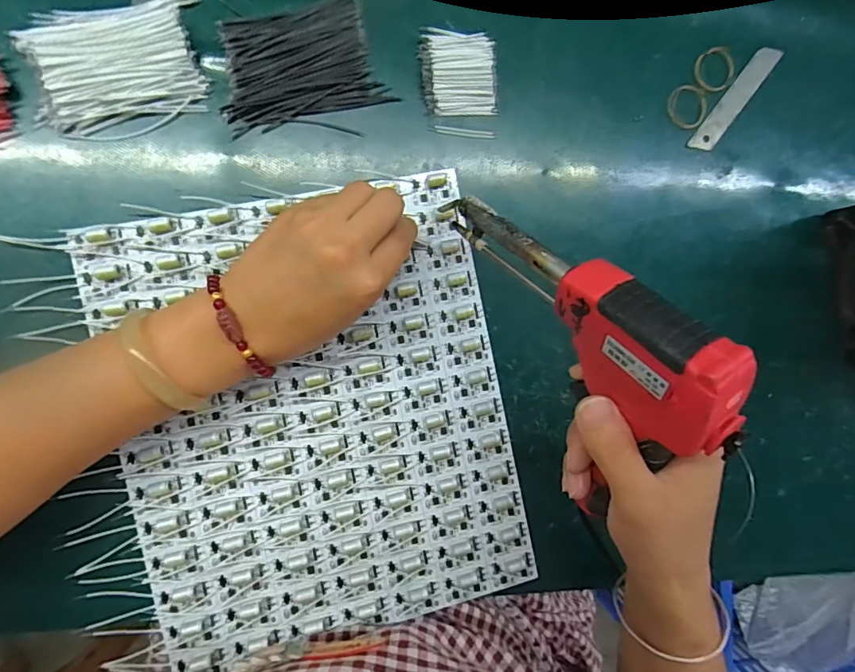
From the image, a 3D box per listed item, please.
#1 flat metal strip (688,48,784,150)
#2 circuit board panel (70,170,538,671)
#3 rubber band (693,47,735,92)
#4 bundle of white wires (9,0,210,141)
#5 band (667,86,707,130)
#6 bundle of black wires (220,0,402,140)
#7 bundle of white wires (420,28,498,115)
[{"bbox_3d":[0.229,-0.176,0.349,0.018,0.004,0.094,38,90,-10],"label":"flat metal strip"},{"bbox_3d":[-0.068,0.054,0.309,0.241,0.013,0.285,-12,94,-9],"label":"circuit board panel"},{"bbox_3d":[0.211,-0.196,0.346,0.035,0.005,0.030,-14,98,-6],"label":"rubber band"},{"bbox_3d":[-0.187,-0.159,0.281,0.094,0.011,0.073,-12,98,-7],"label":"bundle of white wires"},{"bbox_3d":[0.190,-0.167,0.345,0.030,0.005,0.028,0,102,1],"label":"band"},{"bbox_3d":[-0.078,-0.170,0.297,0.100,0.011,0.072,-10,97,-7],"label":"bundle of black wires"},{"bbox_3d":[0.021,-0.176,0.313,0.051,0.010,0.055,-4,97,-8],"label":"bundle of white wires"}]

